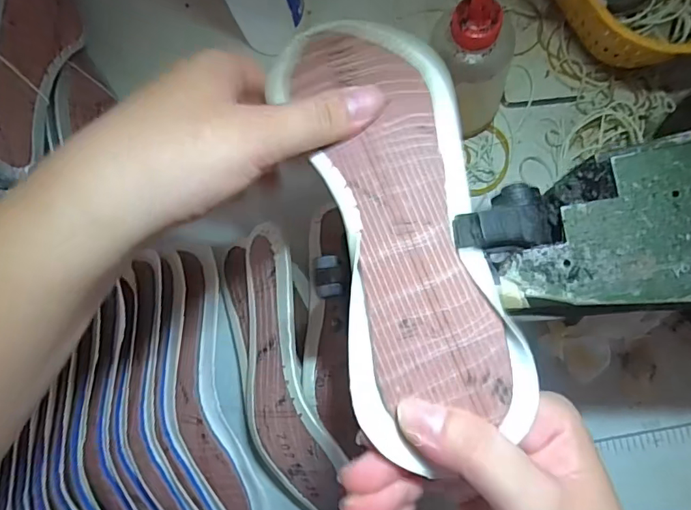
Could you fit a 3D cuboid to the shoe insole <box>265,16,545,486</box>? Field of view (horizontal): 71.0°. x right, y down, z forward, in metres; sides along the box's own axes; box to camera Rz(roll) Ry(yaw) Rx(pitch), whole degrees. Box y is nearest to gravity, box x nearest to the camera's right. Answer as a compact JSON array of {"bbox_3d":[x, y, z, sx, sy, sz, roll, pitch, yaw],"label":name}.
[{"bbox_3d":[0.020,-0.027,0.220,0.071,0.032,0.217,-13,73,2],"label":"shoe insole"}]

